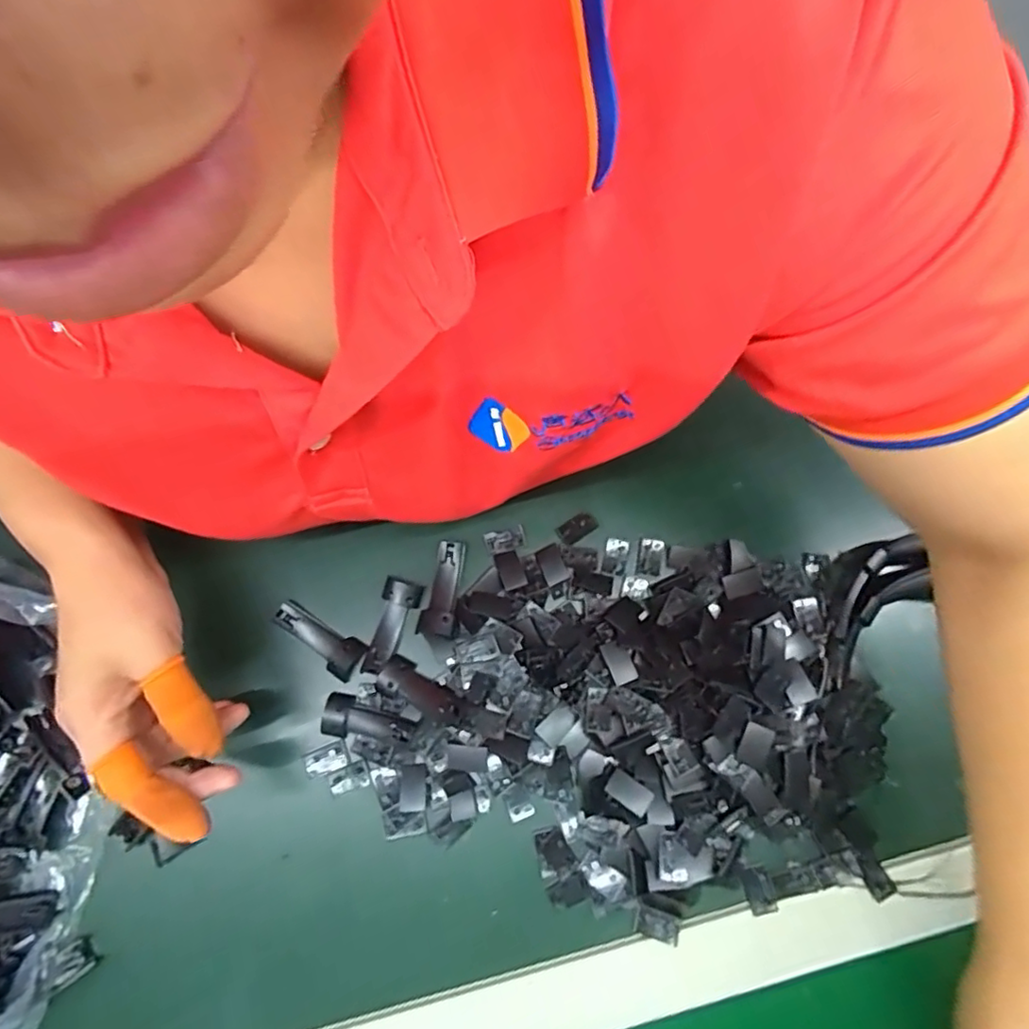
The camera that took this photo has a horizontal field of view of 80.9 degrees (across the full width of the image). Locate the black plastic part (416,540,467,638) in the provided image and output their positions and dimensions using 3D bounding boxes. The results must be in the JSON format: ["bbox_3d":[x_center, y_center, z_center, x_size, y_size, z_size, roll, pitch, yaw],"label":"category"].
[{"bbox_3d":[-0.044,0.047,0.387,0.024,0.010,0.060,13,78,2],"label":"black plastic part"}]

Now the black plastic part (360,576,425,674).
[{"bbox_3d":[-0.077,0.071,0.382,0.025,0.012,0.060,13,78,2],"label":"black plastic part"}]

